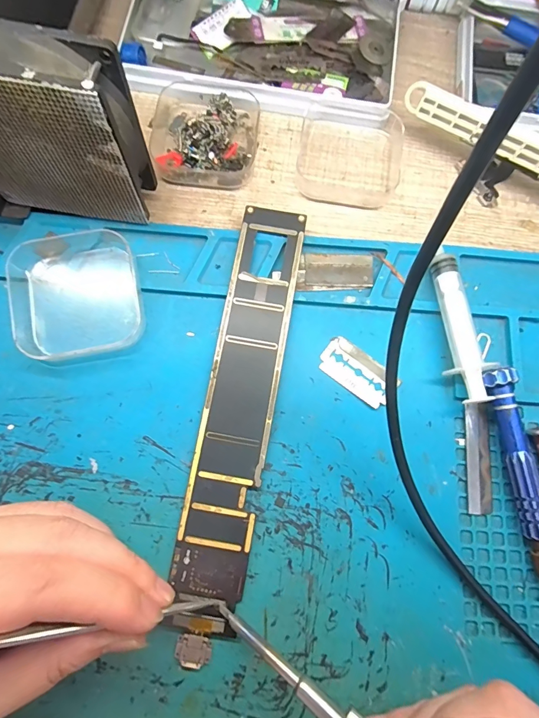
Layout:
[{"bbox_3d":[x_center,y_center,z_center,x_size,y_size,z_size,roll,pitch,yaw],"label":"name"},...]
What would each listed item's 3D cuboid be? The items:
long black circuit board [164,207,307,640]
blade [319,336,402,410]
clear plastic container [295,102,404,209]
[{"bbox_3d":[-0.014,0.020,0.196,0.036,0.007,0.212,11,77,1],"label":"long black circuit board"},{"bbox_3d":[0.048,0.007,0.203,0.042,0.004,0.022,37,79,7],"label":"blade"},{"bbox_3d":[0.052,-0.128,0.234,0.065,0.015,0.063,7,77,0],"label":"clear plastic container"}]

